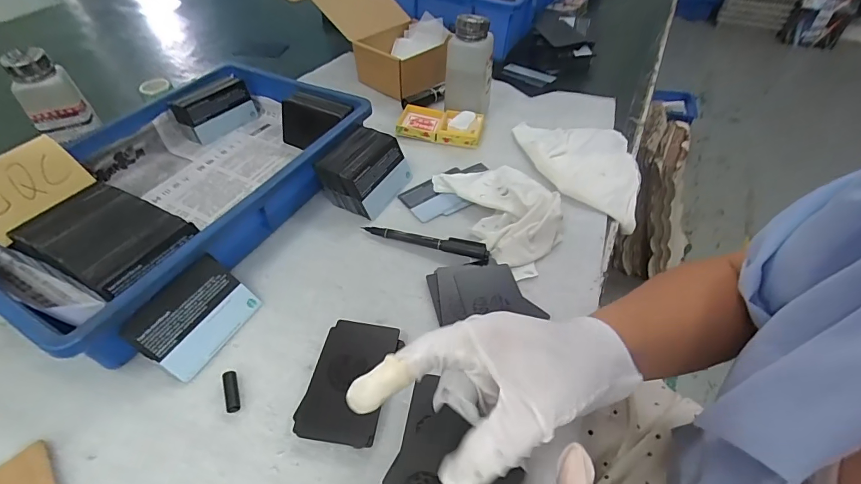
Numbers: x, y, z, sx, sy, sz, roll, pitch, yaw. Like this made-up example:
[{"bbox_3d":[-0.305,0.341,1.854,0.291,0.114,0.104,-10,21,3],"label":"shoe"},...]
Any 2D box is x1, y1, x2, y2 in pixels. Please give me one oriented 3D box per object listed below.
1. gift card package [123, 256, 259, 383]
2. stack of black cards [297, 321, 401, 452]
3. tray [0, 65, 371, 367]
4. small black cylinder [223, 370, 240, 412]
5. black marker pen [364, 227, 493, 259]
[{"bbox_3d":[-0.191,0.060,0.346,0.065,0.008,0.085,46,52,-15],"label":"gift card package"},{"bbox_3d":[-0.061,0.105,0.322,0.057,0.015,0.091,8,48,8],"label":"stack of black cards"},{"bbox_3d":[-0.260,-0.067,0.449,0.252,0.076,0.368,22,52,20],"label":"tray"},{"bbox_3d":[-0.150,0.113,0.319,0.010,0.010,0.031,-15,49,-13],"label":"small black cylinder"},{"bbox_3d":[-0.007,-0.002,0.423,0.129,0.012,0.016,11,49,11],"label":"black marker pen"}]

